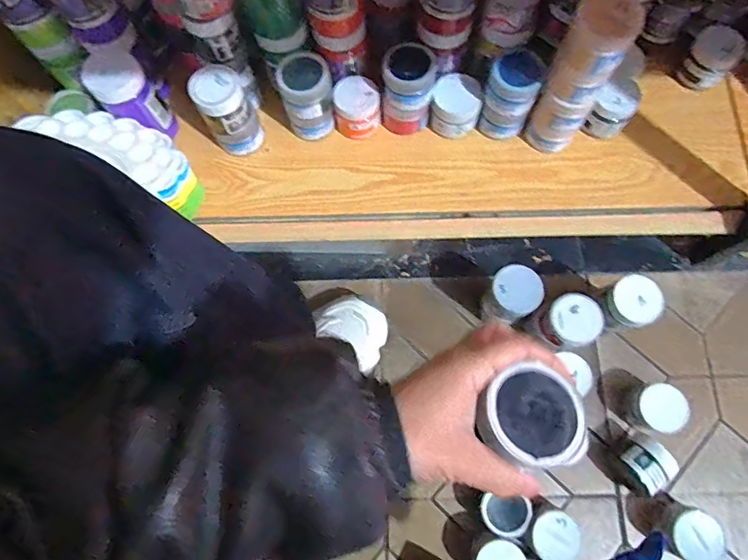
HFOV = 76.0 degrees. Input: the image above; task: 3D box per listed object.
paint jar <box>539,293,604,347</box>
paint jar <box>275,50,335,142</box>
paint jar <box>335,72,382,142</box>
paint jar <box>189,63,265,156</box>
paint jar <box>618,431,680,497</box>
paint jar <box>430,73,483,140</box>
[{"bbox_3d":[0.249,0.054,0.609,0.063,0.051,0.062,0,75,2],"label":"paint jar"},{"bbox_3d":[-0.080,-0.221,0.586,0.060,0.098,0.055,0,75,2],"label":"paint jar"},{"bbox_3d":[-0.020,-0.217,0.607,0.055,0.060,0.054,0,75,2],"label":"paint jar"},{"bbox_3d":[-0.178,-0.205,0.584,0.056,0.107,0.059,0,75,2],"label":"paint jar"},{"bbox_3d":[0.337,0.227,0.600,0.054,0.061,0.055,-40,77,-9],"label":"paint jar"},{"bbox_3d":[0.104,-0.219,0.606,0.059,0.054,0.057,0,75,2],"label":"paint jar"}]

